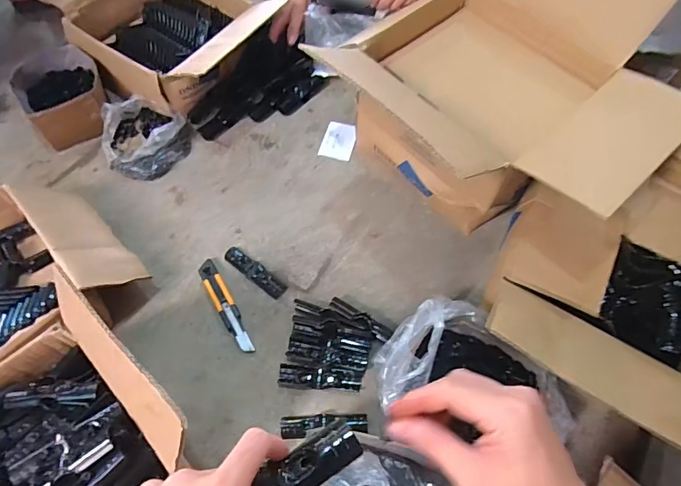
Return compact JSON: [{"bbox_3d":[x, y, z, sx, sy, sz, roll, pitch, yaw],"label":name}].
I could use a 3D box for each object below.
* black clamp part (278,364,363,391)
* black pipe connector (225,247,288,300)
[{"bbox_3d":[-0.032,0.214,0.739,0.130,0.014,0.033,4,60,3],"label":"black clamp part"},{"bbox_3d":[-0.154,0.047,0.828,0.133,0.023,0.031,35,66,19],"label":"black pipe connector"}]

